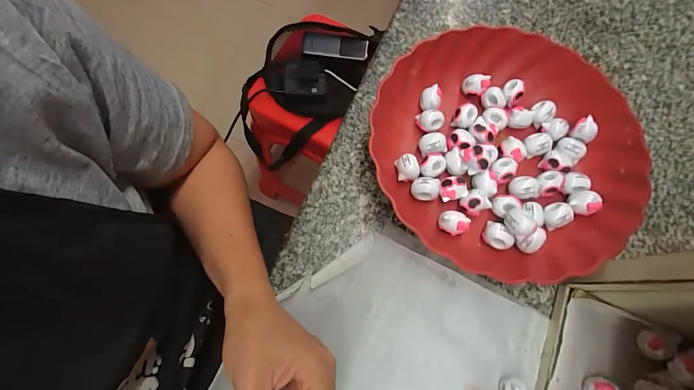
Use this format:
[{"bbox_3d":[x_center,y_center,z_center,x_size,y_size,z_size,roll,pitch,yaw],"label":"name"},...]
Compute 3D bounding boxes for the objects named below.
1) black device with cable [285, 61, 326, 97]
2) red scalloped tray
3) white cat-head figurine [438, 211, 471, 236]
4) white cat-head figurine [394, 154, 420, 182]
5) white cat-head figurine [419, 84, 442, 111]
[{"bbox_3d":[-0.080,-0.221,0.595,0.081,0.020,0.069,6,73,0],"label":"black device with cable"},{"bbox_3d":[0.148,-0.047,0.299,0.226,0.048,0.234,-40,78,-13],"label":"red scalloped tray"},{"bbox_3d":[0.096,0.026,0.285,0.025,0.017,0.021,7,72,0],"label":"white cat-head figurine"},{"bbox_3d":[0.058,-0.025,0.299,0.021,0.017,0.025,-2,72,-3],"label":"white cat-head figurine"},{"bbox_3d":[0.086,-0.098,0.324,0.019,0.018,0.025,7,72,0],"label":"white cat-head figurine"}]

